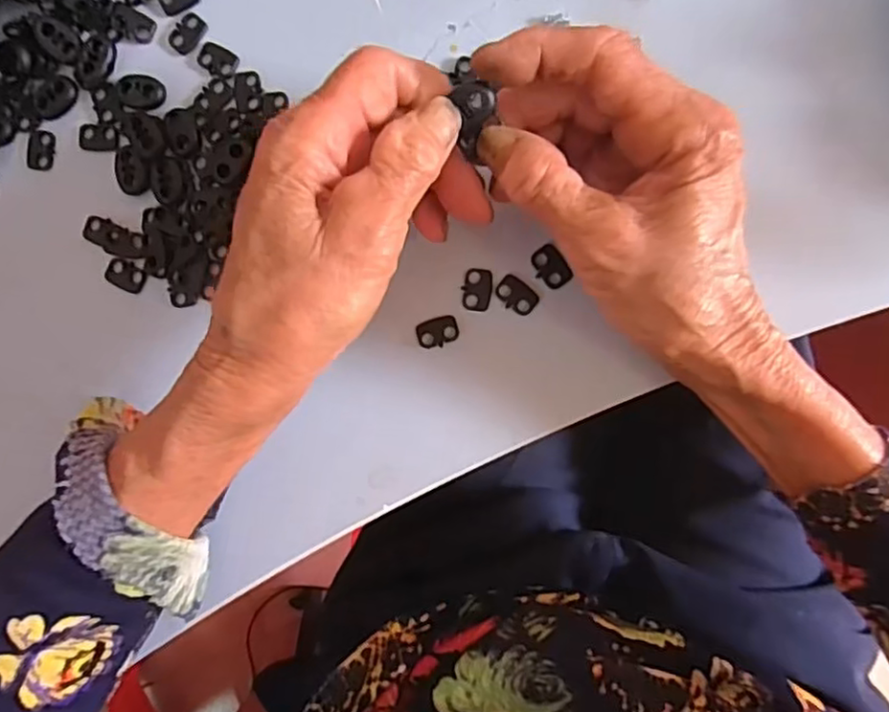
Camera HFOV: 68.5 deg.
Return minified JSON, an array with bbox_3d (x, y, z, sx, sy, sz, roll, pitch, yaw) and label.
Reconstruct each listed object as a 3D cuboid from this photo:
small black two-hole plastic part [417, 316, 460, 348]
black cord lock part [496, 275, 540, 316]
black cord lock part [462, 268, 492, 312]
[{"bbox_3d":[-0.003,-0.011,0.284,0.018,0.004,0.013,-19,89,5],"label":"small black two-hole plastic part"},{"bbox_3d":[0.031,-0.026,0.281,0.018,0.004,0.013,38,93,4],"label":"black cord lock part"},{"bbox_3d":[0.014,-0.029,0.283,0.012,0.004,0.019,7,91,5],"label":"black cord lock part"}]

